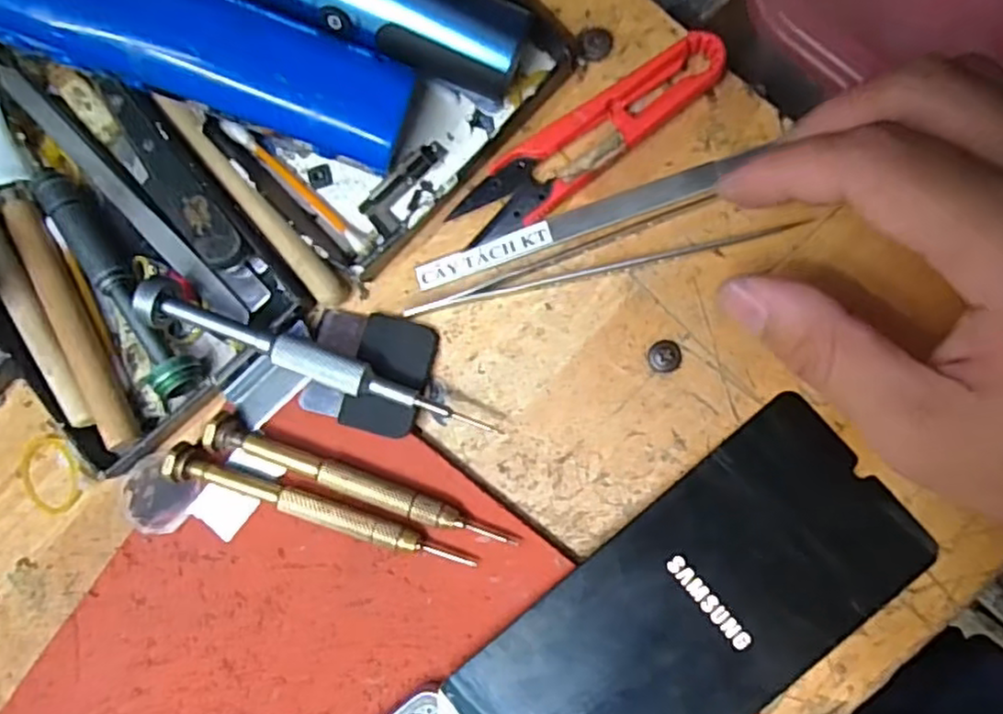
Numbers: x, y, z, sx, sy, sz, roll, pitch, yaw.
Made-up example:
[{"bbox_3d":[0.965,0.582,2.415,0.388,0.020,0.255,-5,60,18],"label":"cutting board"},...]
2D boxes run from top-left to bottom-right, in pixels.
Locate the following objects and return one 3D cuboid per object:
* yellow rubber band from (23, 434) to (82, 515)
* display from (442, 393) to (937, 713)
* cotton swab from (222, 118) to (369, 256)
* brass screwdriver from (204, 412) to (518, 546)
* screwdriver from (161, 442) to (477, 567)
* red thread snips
[{"bbox_3d":[-0.171,0.044,0.259,0.028,0.005,0.030,0,88,9],"label":"yellow rubber band"},{"bbox_3d":[0.058,0.084,0.218,0.146,0.004,0.068,-41,82,0],"label":"display"},{"bbox_3d":[-0.072,-0.060,0.241,0.068,0.005,0.005,43,95,8],"label":"cotton swab"},{"bbox_3d":[-0.049,0.044,0.233,0.108,0.009,0.011,22,92,9],"label":"brass screwdriver"},{"bbox_3d":[-0.062,0.050,0.234,0.108,0.008,0.012,15,91,9],"label":"screwdriver"},{"bbox_3d":[0.028,-0.072,0.229,0.098,0.013,0.023,-36,83,6],"label":"red thread snips"}]

